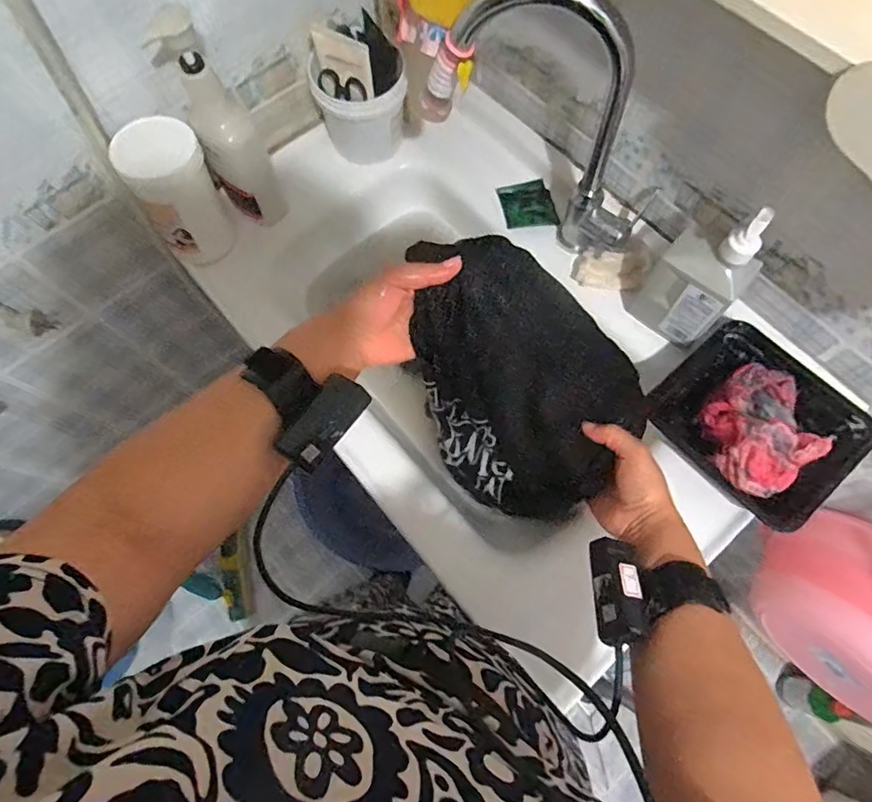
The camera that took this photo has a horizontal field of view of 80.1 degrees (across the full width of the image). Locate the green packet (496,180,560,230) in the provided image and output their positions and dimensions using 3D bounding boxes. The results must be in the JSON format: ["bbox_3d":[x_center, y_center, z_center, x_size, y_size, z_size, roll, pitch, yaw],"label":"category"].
[{"bbox_3d":[0.129,-0.281,0.741,0.073,0.012,0.079,-9,71,-2],"label":"green packet"}]

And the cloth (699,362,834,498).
[{"bbox_3d":[0.343,0.024,0.551,0.102,0.056,0.143,2,71,2],"label":"cloth"}]

